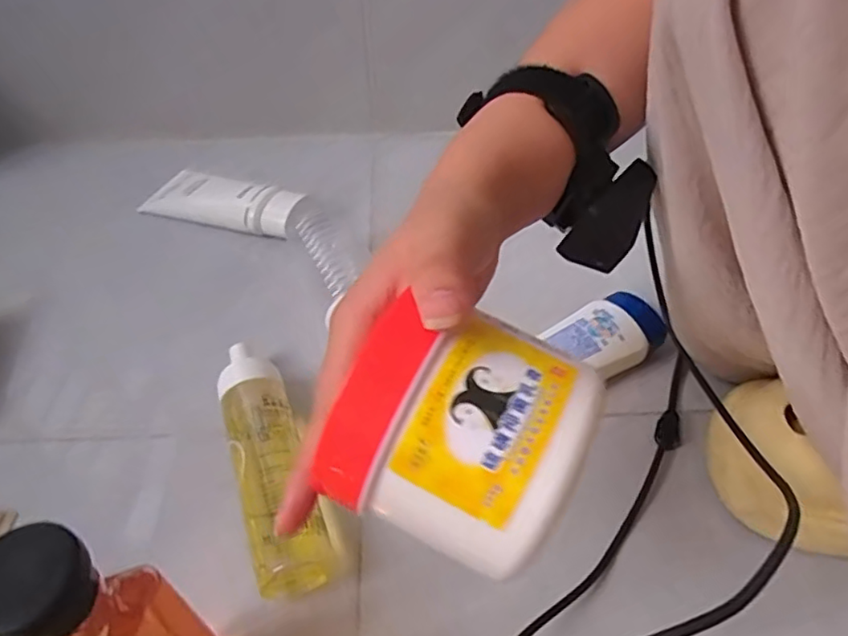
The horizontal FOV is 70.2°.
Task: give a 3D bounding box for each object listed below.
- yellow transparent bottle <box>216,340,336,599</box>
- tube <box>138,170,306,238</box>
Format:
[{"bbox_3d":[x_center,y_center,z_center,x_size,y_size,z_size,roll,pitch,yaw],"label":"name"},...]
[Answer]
[{"bbox_3d":[-0.101,0.095,0.395,0.045,0.047,0.166,-17,49,-13],"label":"yellow transparent bottle"},{"bbox_3d":[-0.200,-0.119,0.604,0.173,0.034,0.059,15,50,16],"label":"tube"}]

